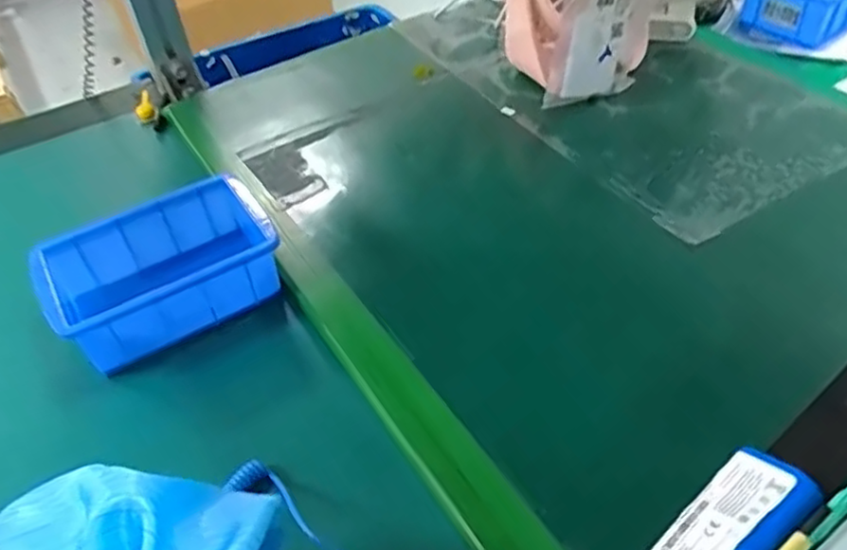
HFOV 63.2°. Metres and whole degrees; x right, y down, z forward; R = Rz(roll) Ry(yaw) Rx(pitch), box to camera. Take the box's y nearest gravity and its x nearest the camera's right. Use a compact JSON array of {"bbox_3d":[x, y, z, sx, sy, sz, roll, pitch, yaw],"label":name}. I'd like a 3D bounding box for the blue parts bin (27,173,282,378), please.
[{"bbox_3d":[-0.168,-0.001,0.463,0.149,0.057,0.095,-23,47,-17],"label":"blue parts bin"}]

